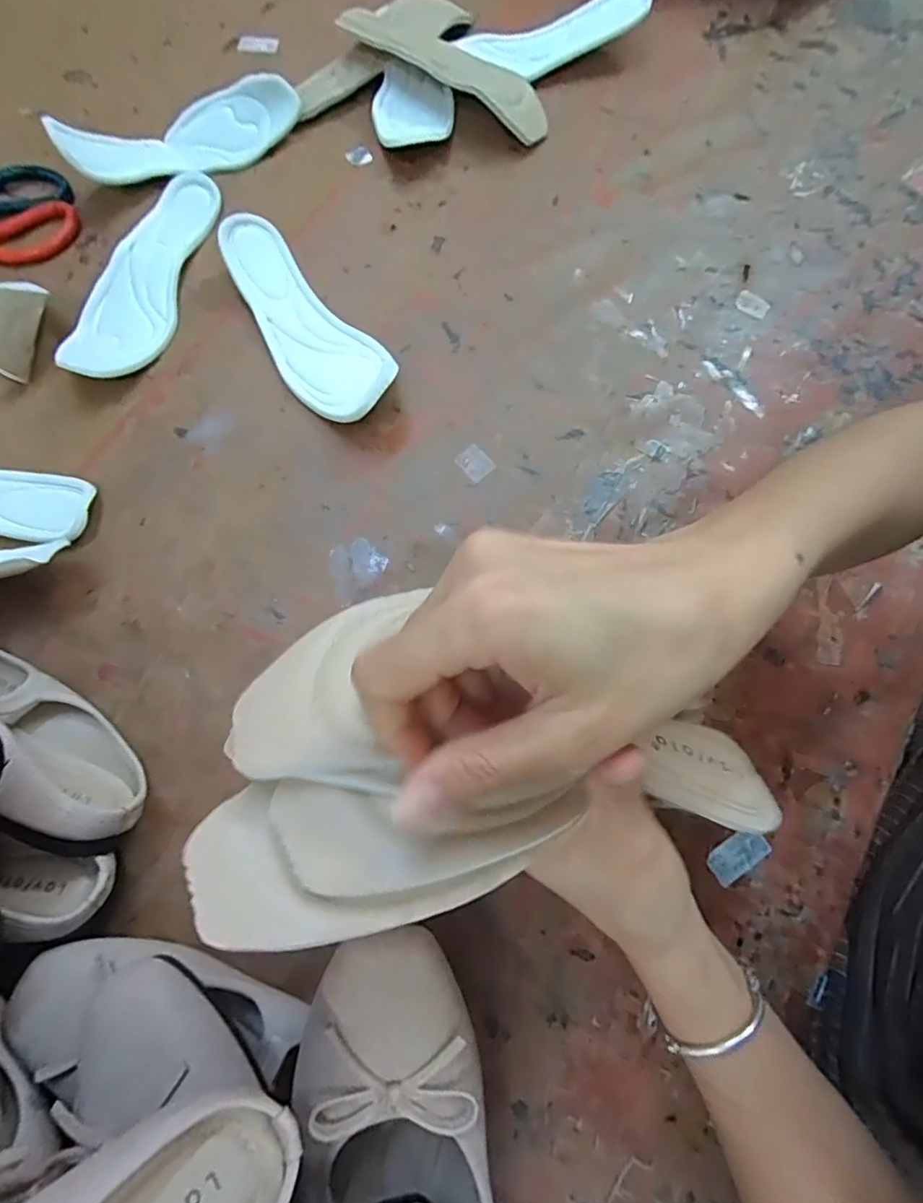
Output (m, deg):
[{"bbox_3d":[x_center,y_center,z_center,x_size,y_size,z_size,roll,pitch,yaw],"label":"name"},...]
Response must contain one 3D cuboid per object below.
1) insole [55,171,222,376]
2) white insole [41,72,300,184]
[{"bbox_3d":[-0.265,-0.277,0.470,0.064,0.020,0.222,9,73,3],"label":"insole"},{"bbox_3d":[-0.252,-0.435,0.505,0.209,0.050,0.074,-27,74,-8],"label":"white insole"}]

